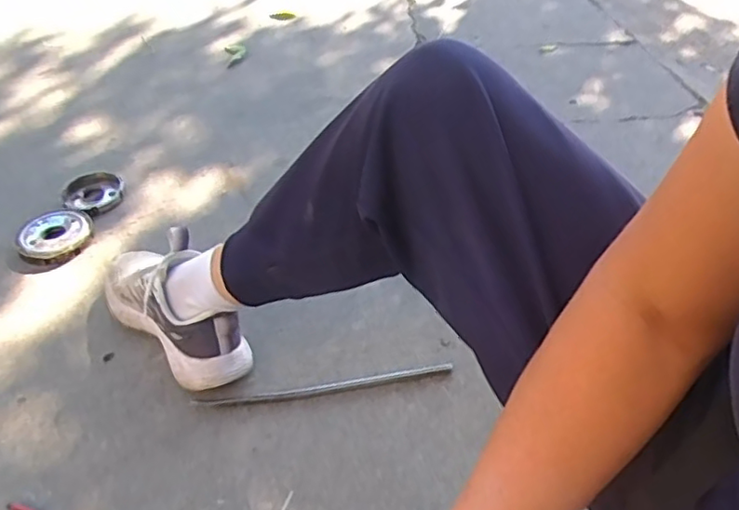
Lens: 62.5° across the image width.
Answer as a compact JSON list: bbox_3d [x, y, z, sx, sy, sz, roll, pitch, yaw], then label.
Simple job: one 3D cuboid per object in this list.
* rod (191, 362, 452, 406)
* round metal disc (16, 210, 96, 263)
[{"bbox_3d":[-0.051,0.157,0.721,0.302,0.006,0.015,-7,47,-9],"label":"rod"},{"bbox_3d":[-0.473,-0.033,0.914,0.105,0.021,0.091,-27,53,-25],"label":"round metal disc"}]

